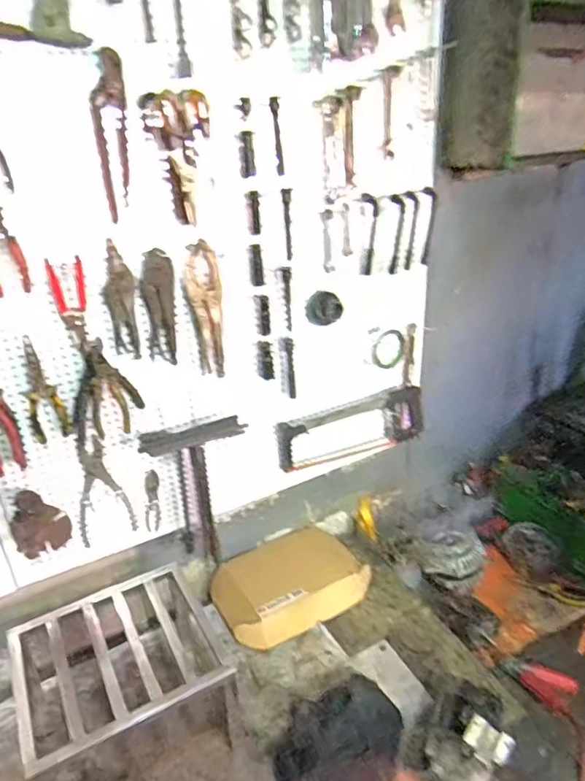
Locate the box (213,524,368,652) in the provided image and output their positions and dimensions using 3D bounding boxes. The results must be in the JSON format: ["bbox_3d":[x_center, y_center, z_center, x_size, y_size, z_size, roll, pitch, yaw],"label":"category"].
[{"bbox_3d":[-0.004,0.466,1.347,0.365,0.102,0.260,-17,31,-27],"label":"box"}]

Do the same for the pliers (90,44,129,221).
[{"bbox_3d":[-0.269,-0.386,0.827,0.055,0.220,0.023,-15,30,-25],"label":"pliers"}]

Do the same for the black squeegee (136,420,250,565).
[{"bbox_3d":[-0.194,0.201,1.139,0.194,0.317,0.074,-8,28,-11],"label":"black squeegee"}]

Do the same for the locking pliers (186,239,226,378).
[{"bbox_3d":[-0.158,-0.142,1.003,0.055,0.244,0.038,-5,27,-6],"label":"locking pliers"}]

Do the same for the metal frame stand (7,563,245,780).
[{"bbox_3d":[-0.322,0.547,1.032,0.338,0.221,0.341,-17,31,-27],"label":"metal frame stand"}]

